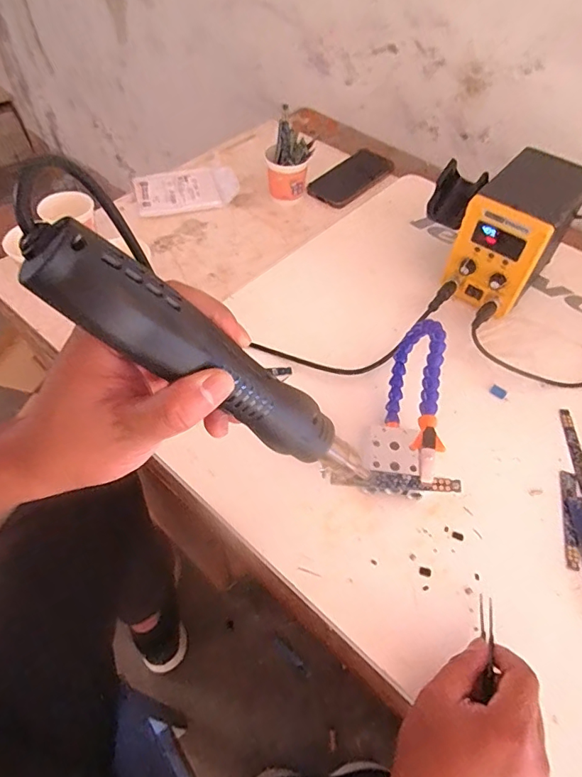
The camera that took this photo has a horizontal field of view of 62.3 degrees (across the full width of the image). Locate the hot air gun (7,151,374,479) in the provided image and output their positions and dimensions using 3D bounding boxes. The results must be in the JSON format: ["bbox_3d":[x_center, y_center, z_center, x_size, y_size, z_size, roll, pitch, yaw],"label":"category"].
[{"bbox_3d":[-0.030,-0.007,0.251,0.032,0.243,0.039,-23,50,24],"label":"hot air gun"}]

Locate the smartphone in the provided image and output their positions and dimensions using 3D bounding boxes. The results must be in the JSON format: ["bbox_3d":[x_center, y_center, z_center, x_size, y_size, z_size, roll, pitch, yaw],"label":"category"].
[{"bbox_3d":[0.099,-0.351,0.806,0.078,0.016,0.160,38,66,21],"label":"smartphone"}]

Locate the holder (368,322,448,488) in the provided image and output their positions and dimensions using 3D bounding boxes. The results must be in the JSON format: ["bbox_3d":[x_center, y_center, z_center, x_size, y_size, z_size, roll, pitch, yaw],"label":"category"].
[{"bbox_3d":[0.110,0.021,0.470,0.055,0.111,0.192,11,55,6],"label":"holder"}]

